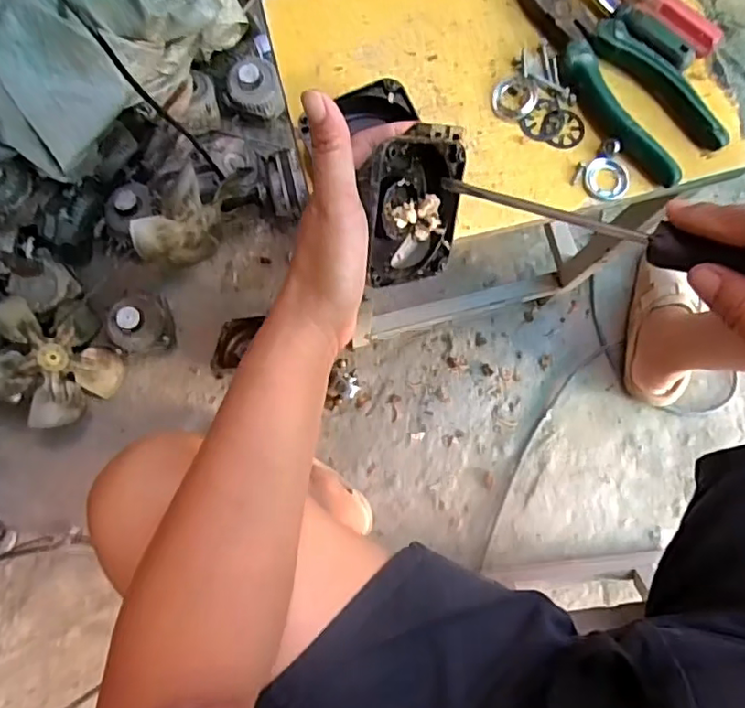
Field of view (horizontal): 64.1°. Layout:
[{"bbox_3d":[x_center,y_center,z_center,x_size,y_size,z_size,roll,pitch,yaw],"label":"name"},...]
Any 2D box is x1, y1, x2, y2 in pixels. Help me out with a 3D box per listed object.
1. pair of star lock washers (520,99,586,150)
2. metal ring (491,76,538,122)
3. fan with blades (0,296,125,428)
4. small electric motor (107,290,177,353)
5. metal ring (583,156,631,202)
[{"bbox_3d":[0.137,-0.171,0.448,0.045,0.004,0.033,32,90,-1],"label":"pair of star lock washers"},{"bbox_3d":[0.107,-0.193,0.448,0.035,0.009,0.031,-31,77,-4],"label":"metal ring"},{"bbox_3d":[-0.428,0.008,0.803,0.173,0.028,0.174,16,66,-41],"label":"fan with blades"},{"bbox_3d":[-0.331,-0.043,0.848,0.082,0.083,0.087,0,77,1],"label":"small electric motor"},{"bbox_3d":[0.174,-0.130,0.440,0.033,0.007,0.032,0,84,2],"label":"metal ring"}]

